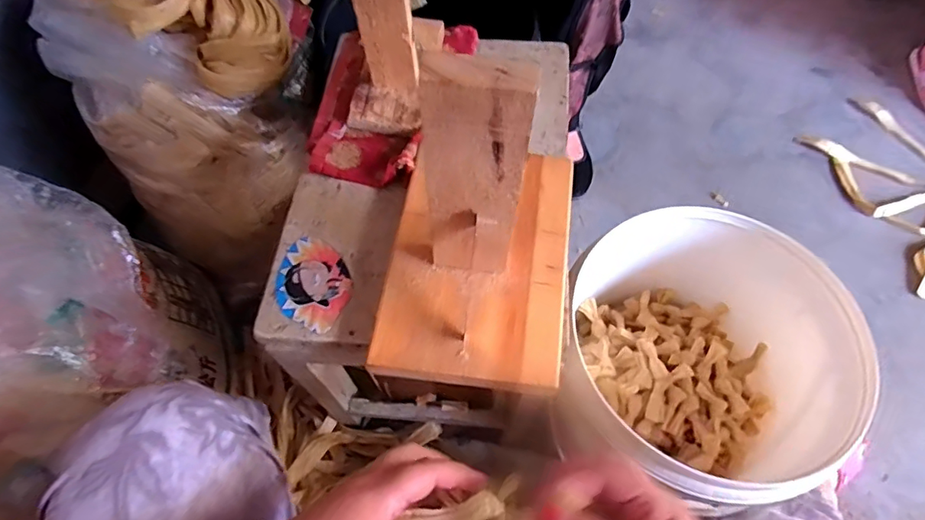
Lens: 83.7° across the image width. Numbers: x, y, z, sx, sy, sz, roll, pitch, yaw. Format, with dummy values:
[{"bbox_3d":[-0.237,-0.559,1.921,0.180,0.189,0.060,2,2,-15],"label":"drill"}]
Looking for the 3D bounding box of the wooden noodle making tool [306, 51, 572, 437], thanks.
[{"bbox_3d":[0.013,-0.045,0.333,0.138,0.199,0.195,7,61,3],"label":"wooden noodle making tool"}]

